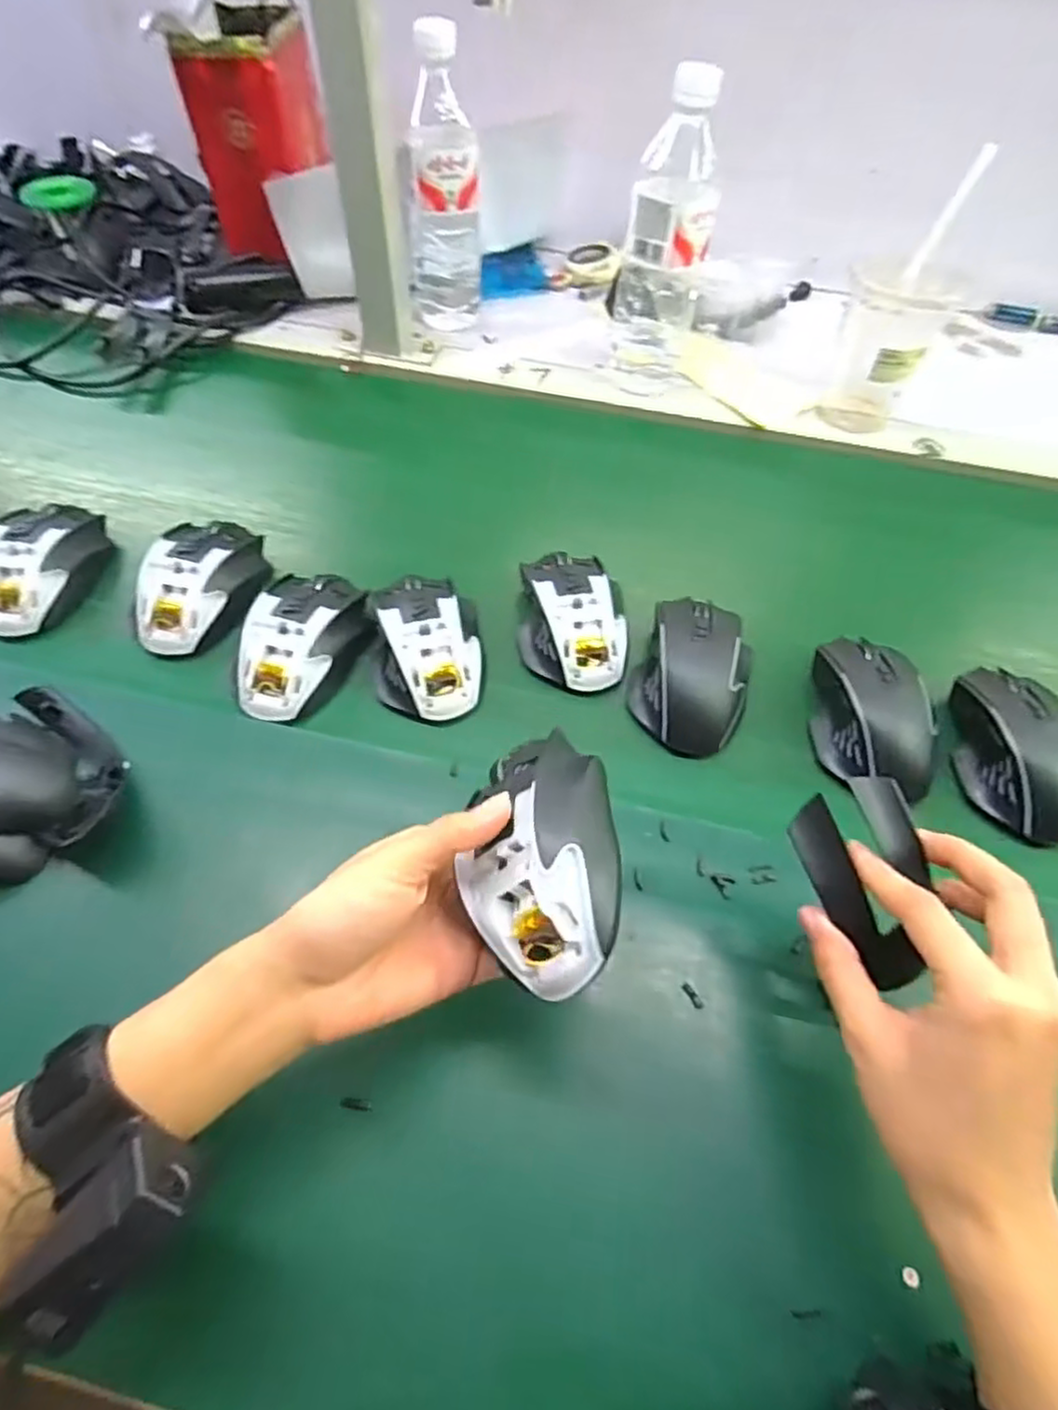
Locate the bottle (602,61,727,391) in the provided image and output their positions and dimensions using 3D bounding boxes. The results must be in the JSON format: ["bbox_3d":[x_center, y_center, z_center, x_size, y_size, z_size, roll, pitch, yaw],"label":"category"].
[{"bbox_3d":[0.113,-0.376,0.591,0.067,0.224,0.057,-6,56,-7],"label":"bottle"}]

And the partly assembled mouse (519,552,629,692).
[{"bbox_3d":[0.031,-0.062,0.489,0.070,0.035,0.102,1,56,-2],"label":"partly assembled mouse"}]

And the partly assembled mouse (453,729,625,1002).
[{"bbox_3d":[0.005,0.060,0.299,0.061,0.032,0.108,2,56,-1],"label":"partly assembled mouse"}]

